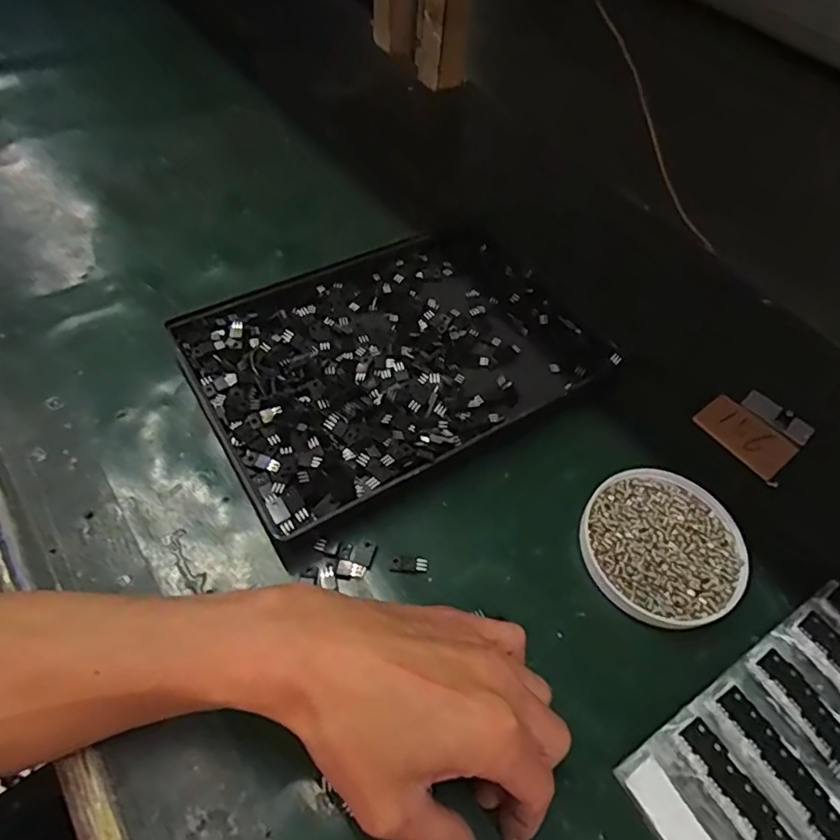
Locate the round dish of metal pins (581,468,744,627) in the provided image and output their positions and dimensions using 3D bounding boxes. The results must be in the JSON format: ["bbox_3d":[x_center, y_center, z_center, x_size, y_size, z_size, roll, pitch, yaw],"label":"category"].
[{"bbox_3d":[0.152,0.076,0.359,0.095,0.009,0.099,2,55,-2],"label":"round dish of metal pins"}]

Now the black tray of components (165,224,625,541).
[{"bbox_3d":[-0.015,-0.052,0.427,0.278,0.027,0.196,-27,61,-21],"label":"black tray of components"}]

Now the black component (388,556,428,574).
[{"bbox_3d":[-0.006,0.087,0.346,0.022,0.004,0.009,3,55,-2],"label":"black component"}]

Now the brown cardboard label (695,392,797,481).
[{"bbox_3d":[0.240,0.010,0.425,0.047,0.005,0.065,-34,63,-24],"label":"brown cardboard label"}]

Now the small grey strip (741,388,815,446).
[{"bbox_3d":[0.272,-0.002,0.438,0.022,0.005,0.051,-37,65,-26],"label":"small grey strip"}]

